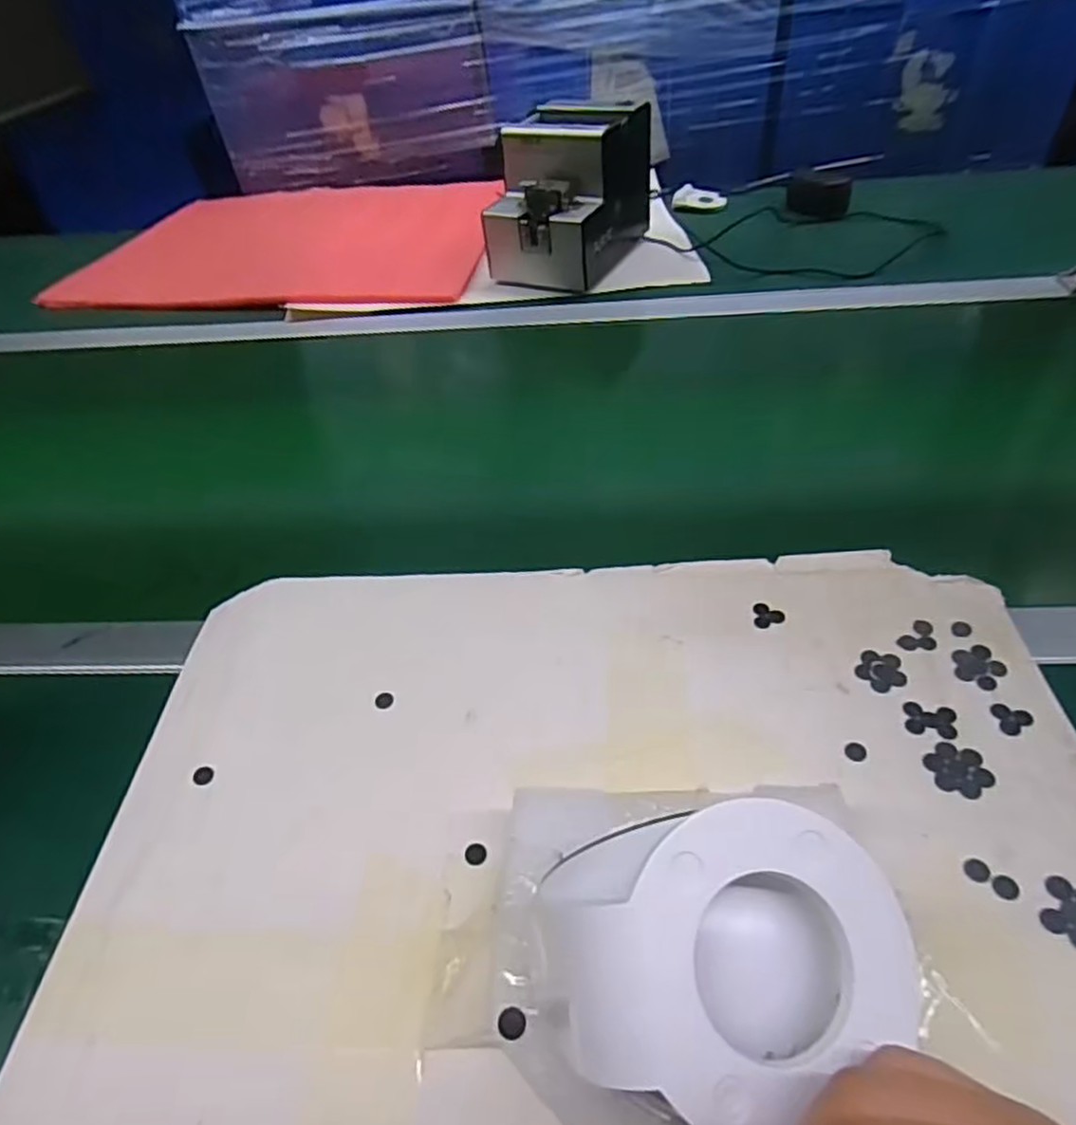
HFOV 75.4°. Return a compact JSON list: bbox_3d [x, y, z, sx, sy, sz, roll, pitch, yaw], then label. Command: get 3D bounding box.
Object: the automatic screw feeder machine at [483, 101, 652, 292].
[{"bbox_3d":[0.035,-0.417,0.790,0.126,0.143,0.181,17,49,23],"label":"automatic screw feeder machine"}]

